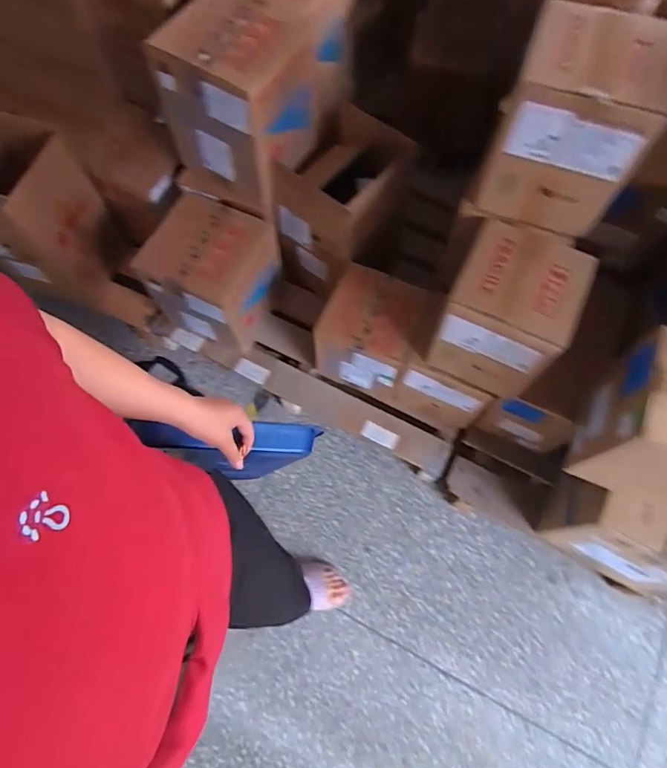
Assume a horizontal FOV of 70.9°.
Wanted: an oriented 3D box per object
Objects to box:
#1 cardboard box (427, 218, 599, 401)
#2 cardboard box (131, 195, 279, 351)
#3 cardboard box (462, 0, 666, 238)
[{"bbox_3d":[0.328,-0.134,0.906,0.205,0.243,0.212,25,74,9],"label":"cardboard box"},{"bbox_3d":[-0.297,-0.253,1.192,0.276,0.321,0.270,21,73,8],"label":"cardboard box"},{"bbox_3d":[0.382,-0.424,0.783,0.201,0.247,0.218,16,73,6],"label":"cardboard box"}]

